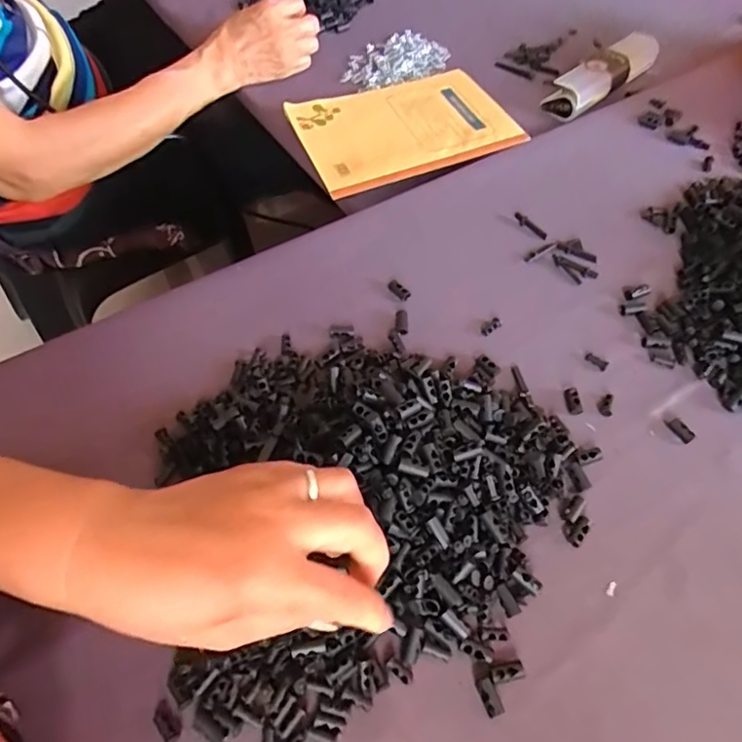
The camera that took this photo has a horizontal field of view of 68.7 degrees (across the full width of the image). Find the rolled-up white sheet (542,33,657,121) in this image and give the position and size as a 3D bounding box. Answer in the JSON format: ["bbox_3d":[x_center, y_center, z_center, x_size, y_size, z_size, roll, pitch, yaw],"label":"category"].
[{"bbox_3d":[0.259,-0.330,0.596,0.165,0.029,0.038,-36,66,-23],"label":"rolled-up white sheet"}]

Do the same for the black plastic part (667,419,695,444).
[{"bbox_3d":[0.211,0.040,0.368,0.008,0.007,0.018,-31,64,-21],"label":"black plastic part"}]

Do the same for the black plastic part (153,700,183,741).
[{"bbox_3d":[-0.104,0.180,0.279,0.011,0.005,0.020,-32,65,-22],"label":"black plastic part"}]

